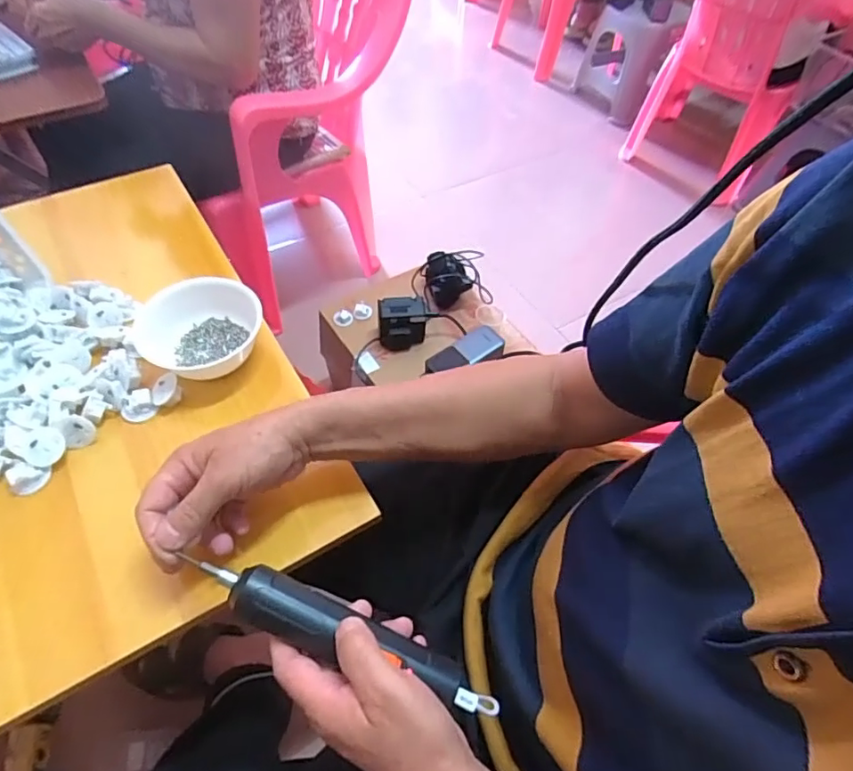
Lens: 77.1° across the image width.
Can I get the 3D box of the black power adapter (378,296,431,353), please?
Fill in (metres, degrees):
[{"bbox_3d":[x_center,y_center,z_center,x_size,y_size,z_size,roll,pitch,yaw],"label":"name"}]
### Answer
[{"bbox_3d":[-0.039,-0.104,0.891,0.079,0.073,0.056,-4,54,-7],"label":"black power adapter"}]

